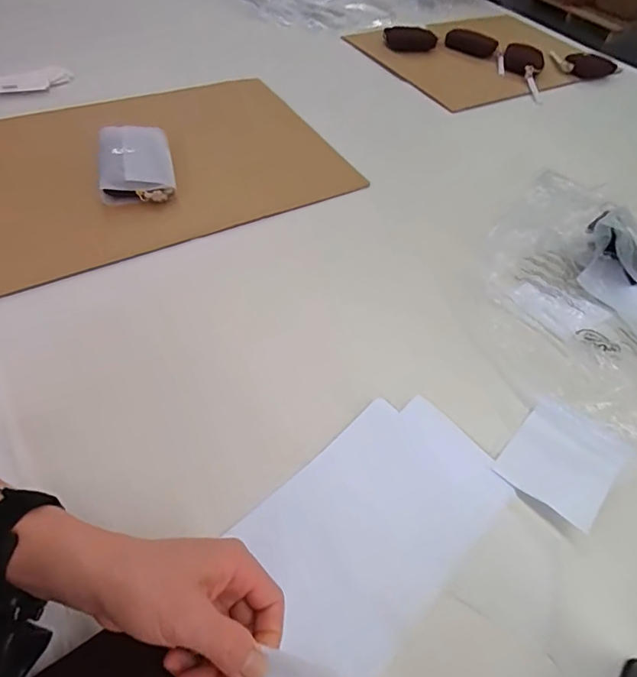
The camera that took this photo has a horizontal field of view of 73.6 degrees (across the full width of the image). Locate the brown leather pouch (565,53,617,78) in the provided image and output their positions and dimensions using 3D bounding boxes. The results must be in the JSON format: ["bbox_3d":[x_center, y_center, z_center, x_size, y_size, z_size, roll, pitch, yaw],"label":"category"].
[{"bbox_3d":[0.615,-0.612,0.957,0.121,0.033,0.050,-2,54,-8],"label":"brown leather pouch"}]

